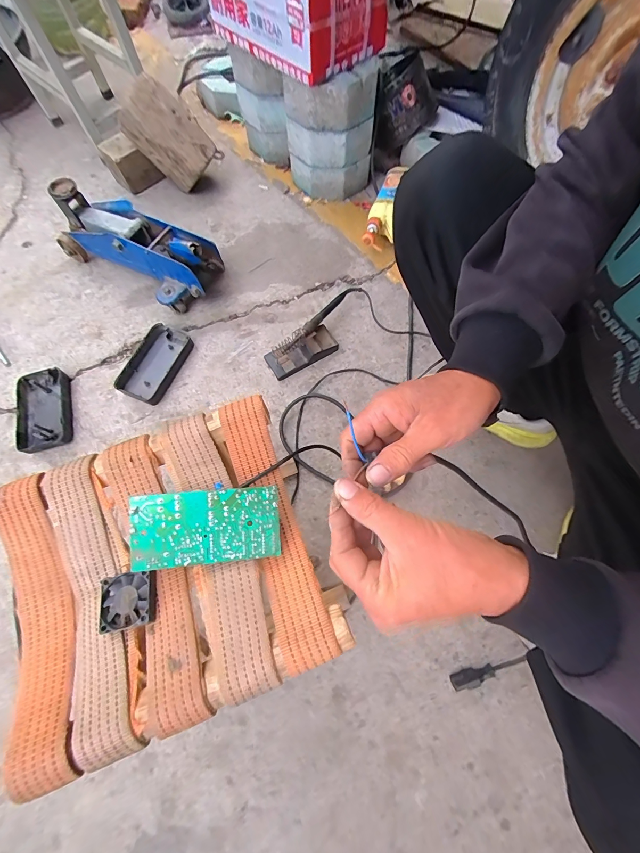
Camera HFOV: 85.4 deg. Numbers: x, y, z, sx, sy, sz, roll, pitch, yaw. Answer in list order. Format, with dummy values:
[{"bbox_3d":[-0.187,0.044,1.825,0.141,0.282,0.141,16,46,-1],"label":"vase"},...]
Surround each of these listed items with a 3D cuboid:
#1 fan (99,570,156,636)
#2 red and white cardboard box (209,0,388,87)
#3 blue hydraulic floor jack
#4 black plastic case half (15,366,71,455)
[{"bbox_3d":[-0.186,0.167,0.334,0.053,0.014,0.049,-11,69,-5],"label":"fan"},{"bbox_3d":[-0.049,-0.880,0.711,0.214,0.131,0.319,-41,74,-15],"label":"red and white cardboard box"},{"bbox_3d":[-0.414,-0.387,0.768,0.381,0.148,0.141,24,70,9],"label":"blue hydraulic floor jack"},{"bbox_3d":[-0.563,-0.034,0.704,0.105,0.031,0.171,-15,71,-4],"label":"black plastic case half"}]

